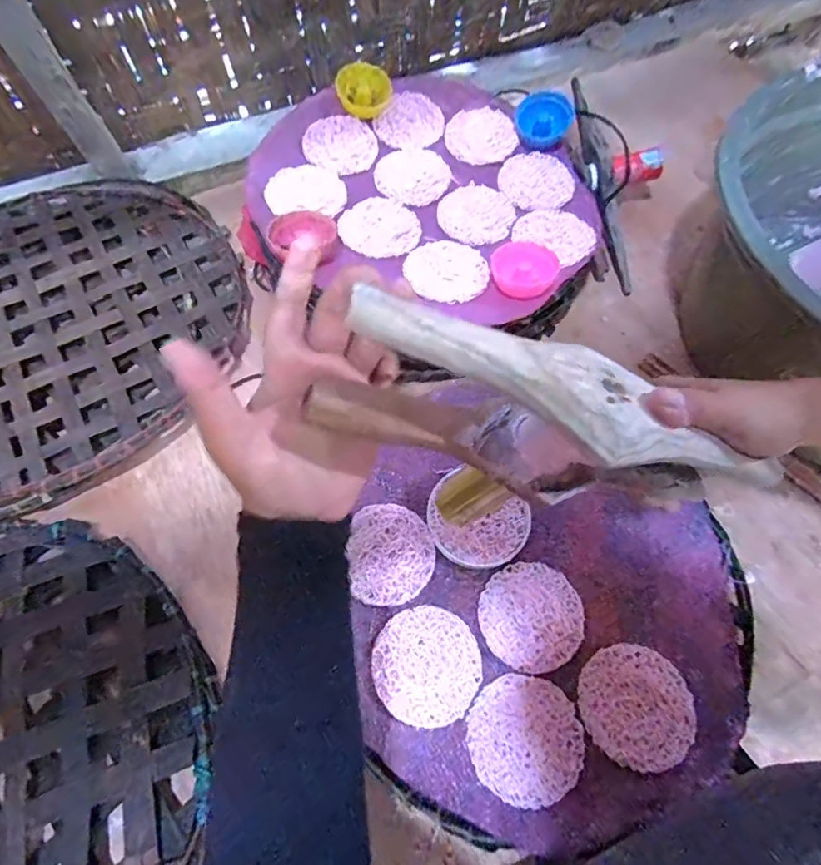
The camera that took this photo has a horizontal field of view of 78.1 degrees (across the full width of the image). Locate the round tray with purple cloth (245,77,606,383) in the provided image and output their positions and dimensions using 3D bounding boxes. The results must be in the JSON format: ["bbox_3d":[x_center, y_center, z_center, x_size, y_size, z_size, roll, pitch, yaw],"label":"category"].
[{"bbox_3d":[0.015,-0.239,0.560,0.339,0.086,0.356,-39,71,-20],"label":"round tray with purple cloth"}]

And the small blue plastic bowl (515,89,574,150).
[{"bbox_3d":[0.149,-0.355,0.573,0.059,0.034,0.057,39,70,18],"label":"small blue plastic bowl"}]

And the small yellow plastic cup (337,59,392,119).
[{"bbox_3d":[-0.054,-0.393,0.581,0.063,0.034,0.057,-2,63,-1],"label":"small yellow plastic cup"}]

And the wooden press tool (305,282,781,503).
[{"bbox_3d":[0.086,0.001,0.267,0.261,0.075,0.057,16,62,-15],"label":"wooden press tool"}]

